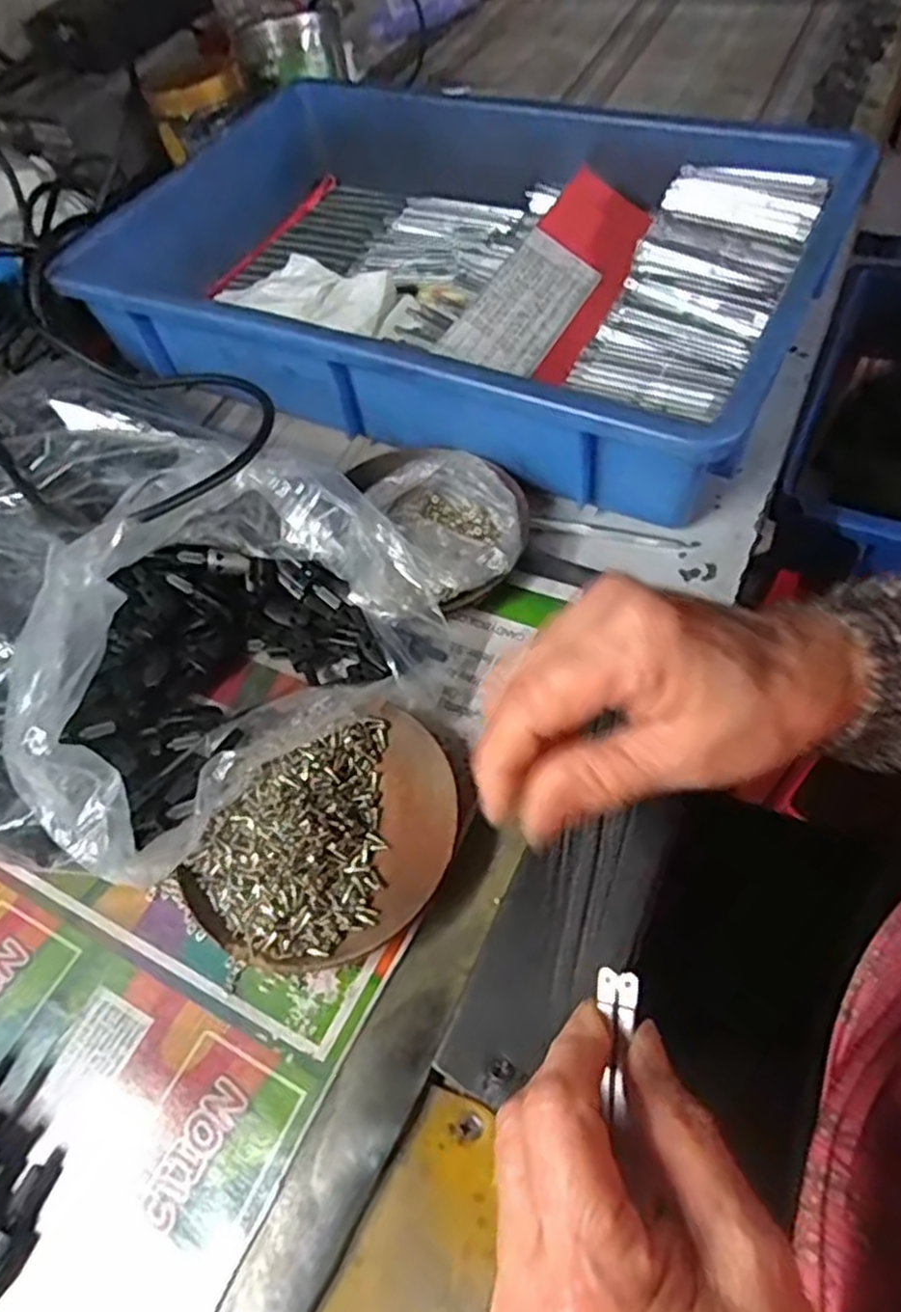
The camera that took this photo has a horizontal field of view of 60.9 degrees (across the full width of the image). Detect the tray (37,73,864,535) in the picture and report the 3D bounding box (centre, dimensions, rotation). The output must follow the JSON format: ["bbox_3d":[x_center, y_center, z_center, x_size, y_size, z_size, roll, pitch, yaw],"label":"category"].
[{"bbox_3d":[-0.007,-0.259,0.503,0.457,0.076,0.298,22,61,22],"label":"tray"}]

